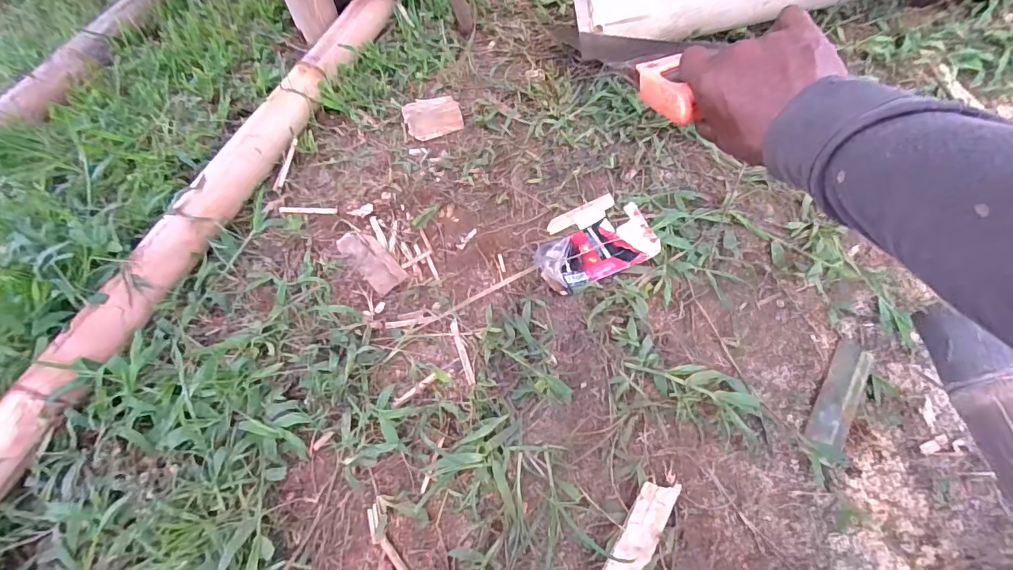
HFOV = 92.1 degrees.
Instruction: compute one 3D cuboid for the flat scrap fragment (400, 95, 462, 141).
[{"bbox_3d":[-0.109,-0.253,0.732,0.082,0.013,0.068,-16,60,-5],"label":"flat scrap fragment"}]

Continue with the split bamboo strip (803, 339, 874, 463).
[{"bbox_3d":[0.335,0.112,0.489,0.035,0.014,0.136,28,66,19],"label":"split bamboo strip"}]

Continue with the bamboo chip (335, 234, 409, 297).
[{"bbox_3d":[-0.172,-0.034,0.620,0.042,0.007,0.103,-40,65,-17],"label":"bamboo chip"}]

